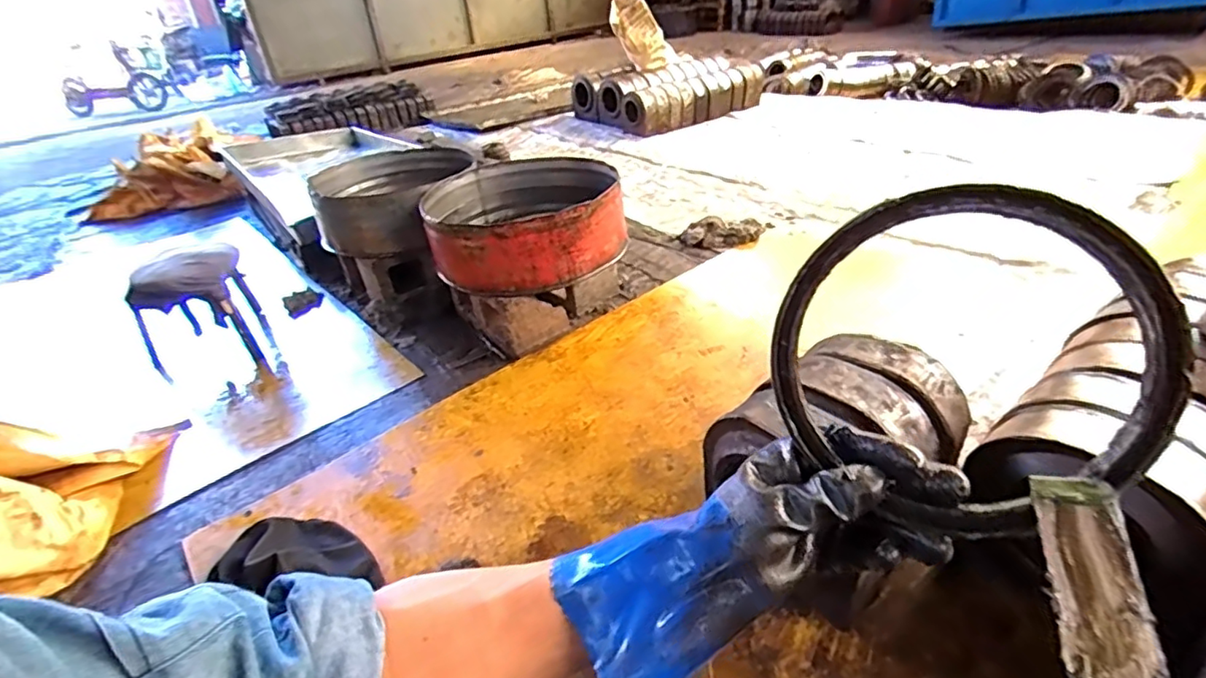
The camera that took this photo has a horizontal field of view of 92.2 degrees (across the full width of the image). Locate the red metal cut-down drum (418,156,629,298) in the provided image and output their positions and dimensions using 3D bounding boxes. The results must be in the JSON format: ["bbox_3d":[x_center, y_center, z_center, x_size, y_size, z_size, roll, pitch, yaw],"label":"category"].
[{"bbox_3d":[-0.229,-0.360,1.750,0.560,0.205,0.678,-7,33,0],"label":"red metal cut-down drum"}]

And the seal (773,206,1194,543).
[{"bbox_3d":[0.201,0.016,0.330,0.186,0.172,0.008,26,16,26],"label":"seal"}]

